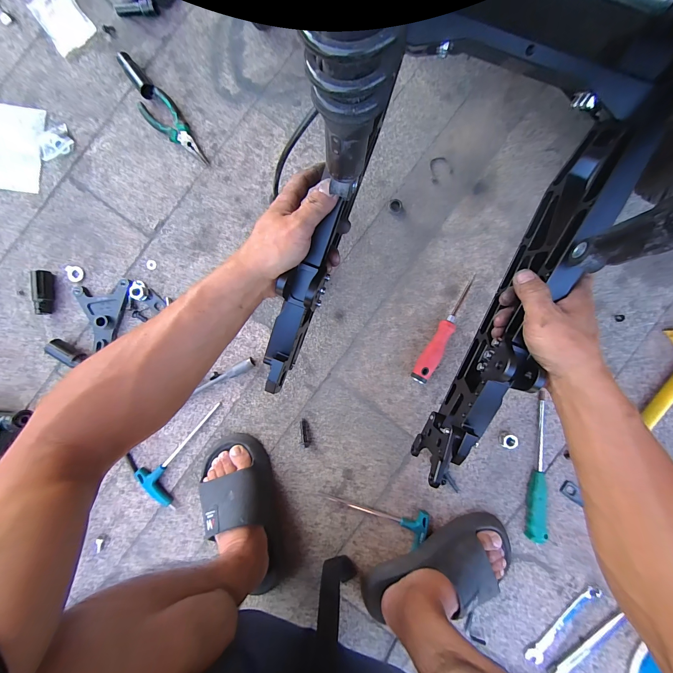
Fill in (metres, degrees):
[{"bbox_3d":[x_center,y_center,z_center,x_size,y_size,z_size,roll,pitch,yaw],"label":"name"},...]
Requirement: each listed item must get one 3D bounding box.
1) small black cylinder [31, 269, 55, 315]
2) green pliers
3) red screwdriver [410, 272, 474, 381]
[{"bbox_3d":[-0.525,-0.079,0.518,0.031,0.022,0.076,2,89,1],"label":"small black cylinder"},{"bbox_3d":[-0.286,-0.370,0.524,0.054,0.018,0.146,-40,89,0],"label":"green pliers"},{"bbox_3d":[0.187,-0.010,0.500,0.029,0.031,0.197,30,90,1],"label":"red screwdriver"}]

